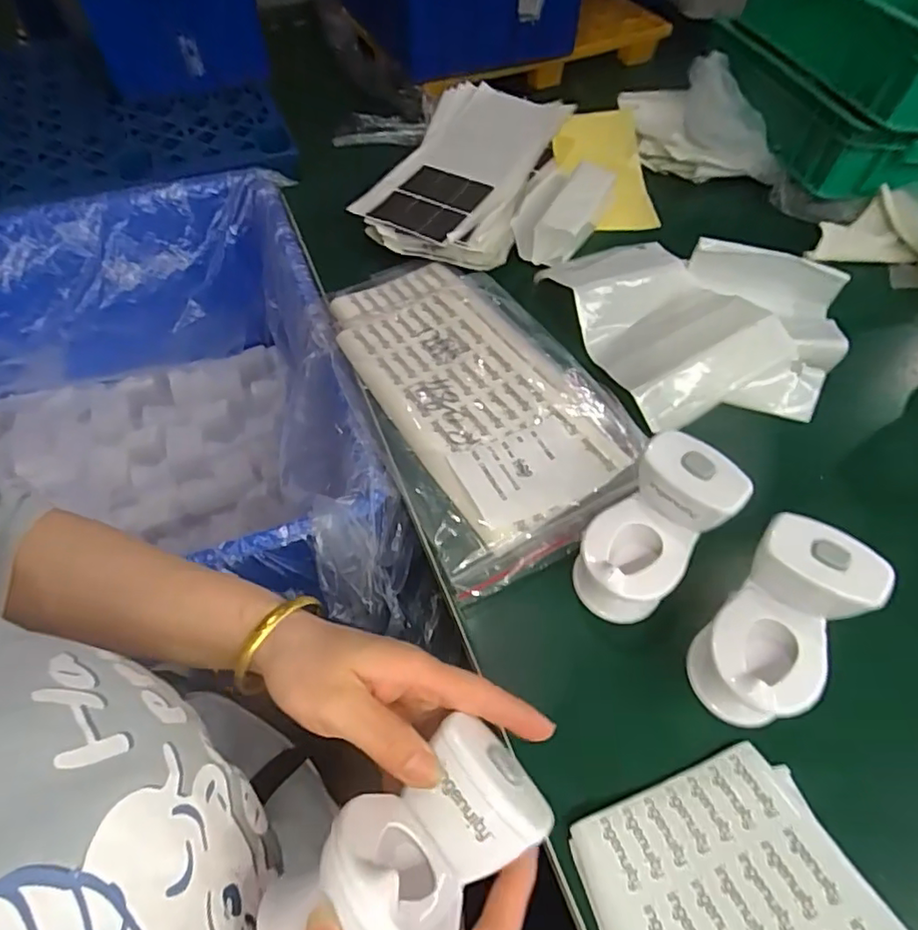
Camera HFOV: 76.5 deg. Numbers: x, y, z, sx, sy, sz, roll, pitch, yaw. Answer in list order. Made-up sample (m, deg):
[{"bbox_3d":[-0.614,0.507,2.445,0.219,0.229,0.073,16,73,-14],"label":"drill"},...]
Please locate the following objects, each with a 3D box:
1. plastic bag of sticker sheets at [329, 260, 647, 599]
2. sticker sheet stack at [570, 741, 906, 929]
[{"bbox_3d":[0.016,-0.064,0.509,0.189,0.024,0.334,-22,59,-14],"label":"plastic bag of sticker sheets"},{"bbox_3d":[0.140,0.227,0.298,0.133,0.036,0.120,-18,58,-11],"label":"sticker sheet stack"}]

